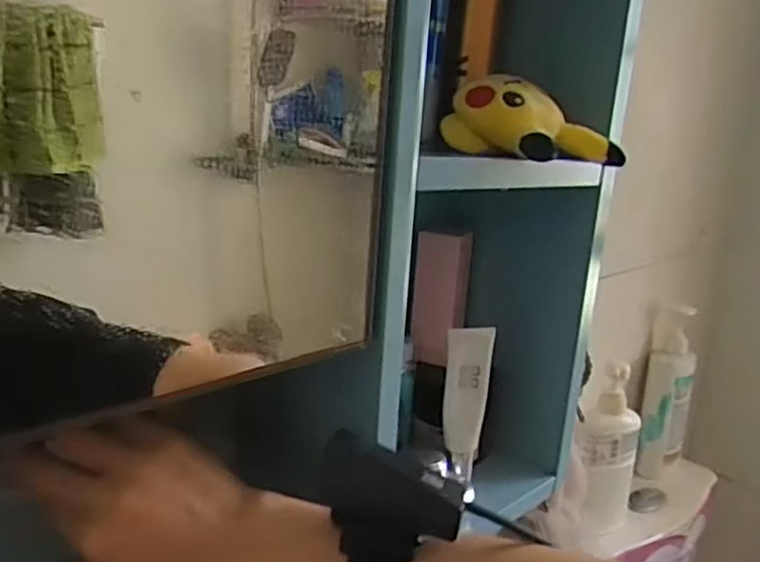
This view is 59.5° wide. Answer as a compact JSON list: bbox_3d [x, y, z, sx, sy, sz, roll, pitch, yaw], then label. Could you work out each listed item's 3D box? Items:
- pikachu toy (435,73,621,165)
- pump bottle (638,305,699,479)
[{"bbox_3d":[0.102,-0.110,0.452,0.090,0.051,0.093,-11,20,-44],"label":"pikachu toy"},{"bbox_3d":[0.444,0.173,1.025,0.073,0.269,0.075,9,15,21],"label":"pump bottle"}]

